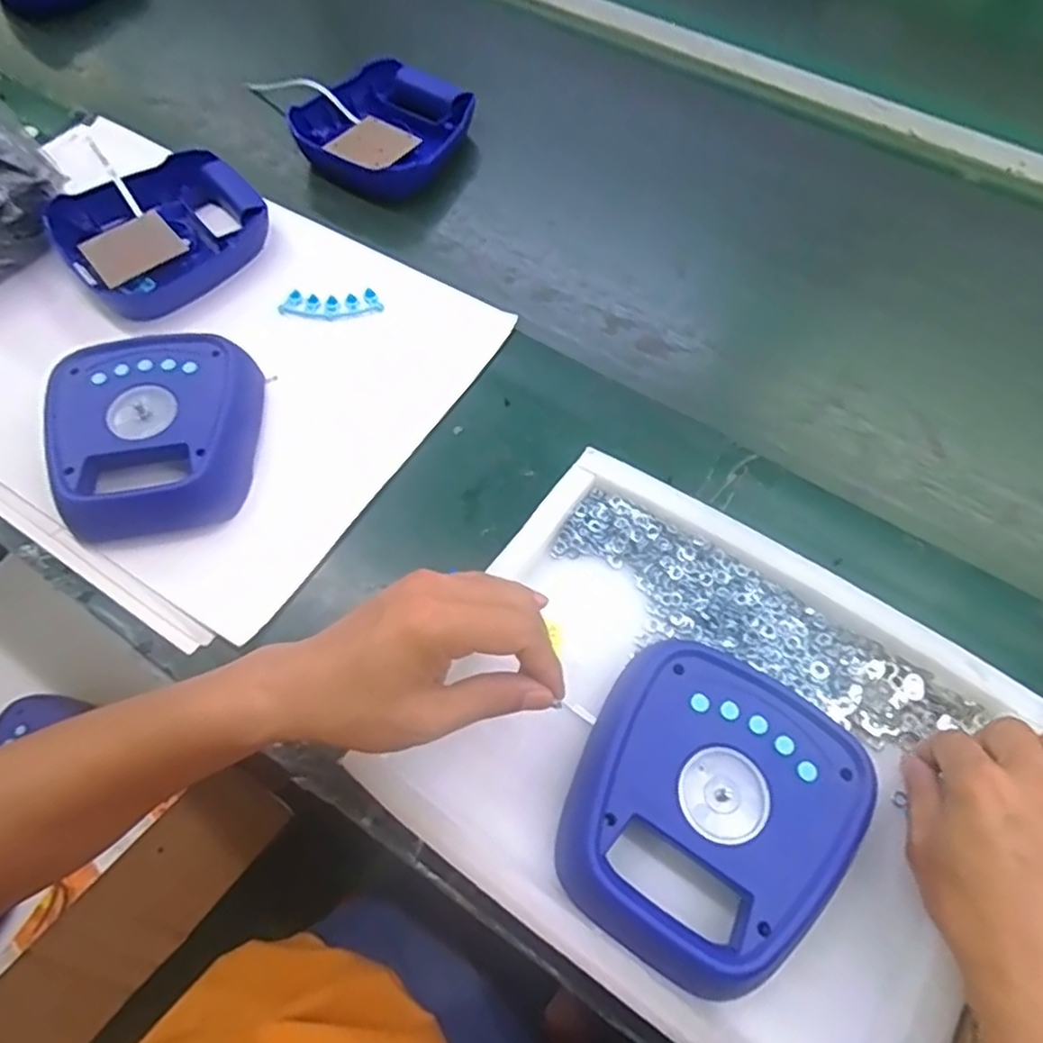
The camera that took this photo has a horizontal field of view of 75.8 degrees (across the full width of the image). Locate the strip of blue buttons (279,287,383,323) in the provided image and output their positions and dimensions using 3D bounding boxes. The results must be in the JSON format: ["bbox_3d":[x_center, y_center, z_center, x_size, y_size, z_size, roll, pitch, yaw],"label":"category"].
[{"bbox_3d":[-0.177,-0.200,0.624,0.091,0.007,0.029,-3,84,-2],"label":"strip of blue buttons"}]

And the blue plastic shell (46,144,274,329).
[{"bbox_3d":[-0.338,-0.275,0.651,0.183,0.060,0.152,-37,69,-17],"label":"blue plastic shell"}]

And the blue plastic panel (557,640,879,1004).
[{"bbox_3d":[0.111,0.172,0.404,0.154,0.034,0.172,30,67,14],"label":"blue plastic panel"}]

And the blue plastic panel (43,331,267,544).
[{"bbox_3d":[-0.287,-0.074,0.531,0.155,0.041,0.163,-16,64,-8],"label":"blue plastic panel"}]

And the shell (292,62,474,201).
[{"bbox_3d":[-0.150,-0.431,0.740,0.186,0.070,0.128,-35,68,-16],"label":"shell"}]

